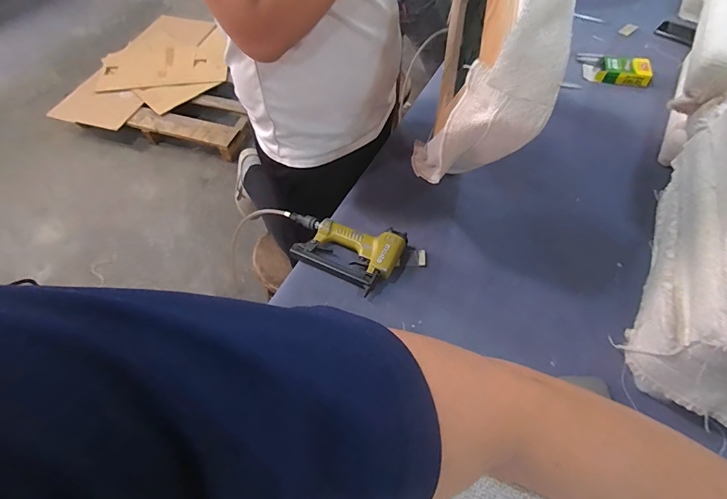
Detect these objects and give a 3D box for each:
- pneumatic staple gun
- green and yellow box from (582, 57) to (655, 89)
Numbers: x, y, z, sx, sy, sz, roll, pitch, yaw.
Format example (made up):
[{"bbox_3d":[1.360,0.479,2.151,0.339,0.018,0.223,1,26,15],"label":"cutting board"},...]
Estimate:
[{"bbox_3d":[-0.026,-0.006,0.752,0.179,0.043,0.128,28,63,19],"label":"pneumatic staple gun"},{"bbox_3d":[0.657,-0.463,1.016,0.157,0.035,0.069,14,59,11],"label":"green and yellow box"}]

